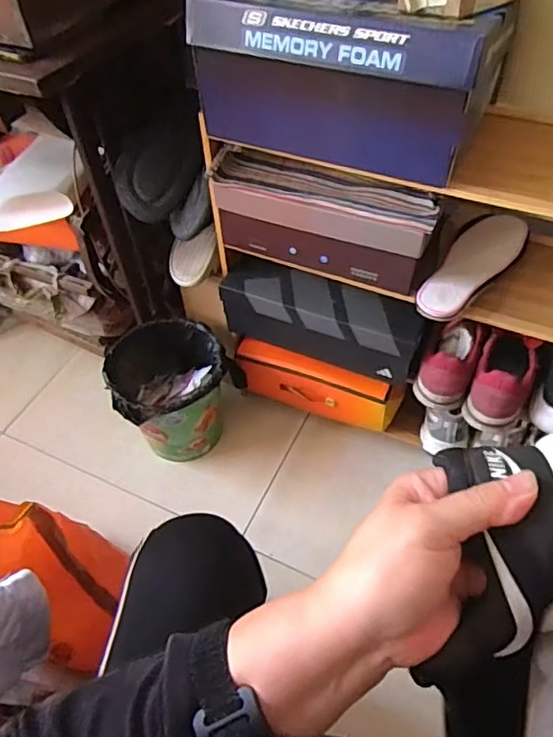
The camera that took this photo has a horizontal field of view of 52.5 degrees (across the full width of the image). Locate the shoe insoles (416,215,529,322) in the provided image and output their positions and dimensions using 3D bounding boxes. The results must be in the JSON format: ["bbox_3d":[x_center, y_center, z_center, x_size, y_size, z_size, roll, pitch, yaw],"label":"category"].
[{"bbox_3d":[0.297,-0.156,0.848,0.095,0.028,0.247,27,56,23],"label":"shoe insoles"}]

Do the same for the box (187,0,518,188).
[{"bbox_3d":[0.088,-0.375,0.711,0.353,0.170,0.192,17,53,16],"label":"box"}]

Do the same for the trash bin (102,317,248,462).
[{"bbox_3d":[-0.199,0.052,1.154,0.249,0.230,0.206,-25,53,-17],"label":"trash bin"}]

